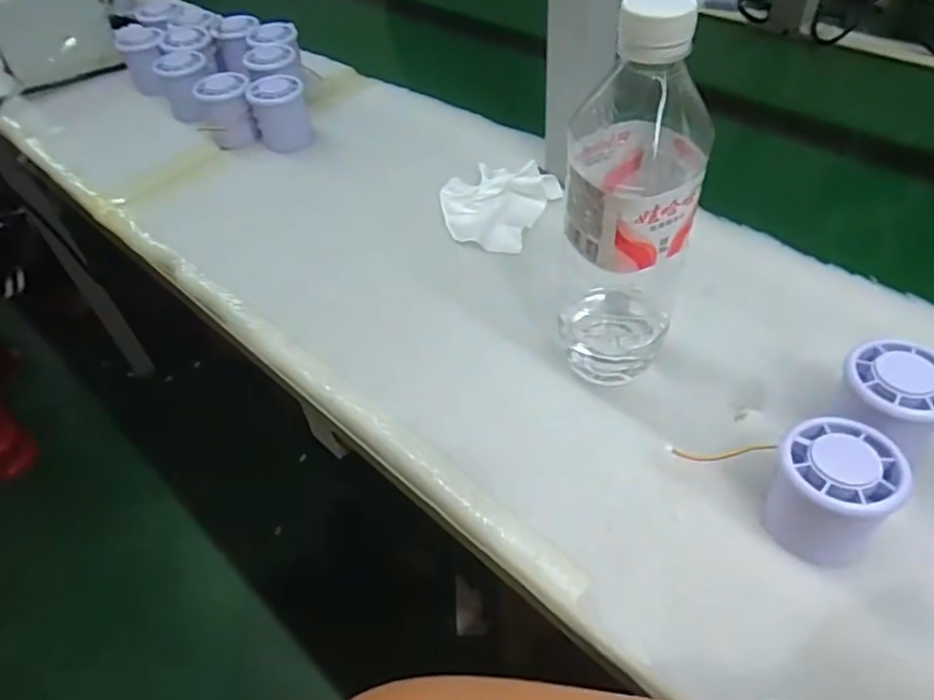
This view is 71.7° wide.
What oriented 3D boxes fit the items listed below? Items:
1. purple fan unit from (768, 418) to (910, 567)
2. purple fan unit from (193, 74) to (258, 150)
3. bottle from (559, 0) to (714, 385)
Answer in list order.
[{"bbox_3d":[0.184,0.072,0.330,0.053,0.056,0.053,-37,55,-26],"label":"purple fan unit"},{"bbox_3d":[-0.248,-0.244,0.669,0.060,0.067,0.050,-16,48,-10],"label":"purple fan unit"},{"bbox_3d":[0.087,-0.070,0.356,0.077,0.223,0.070,8,48,12],"label":"bottle"}]

